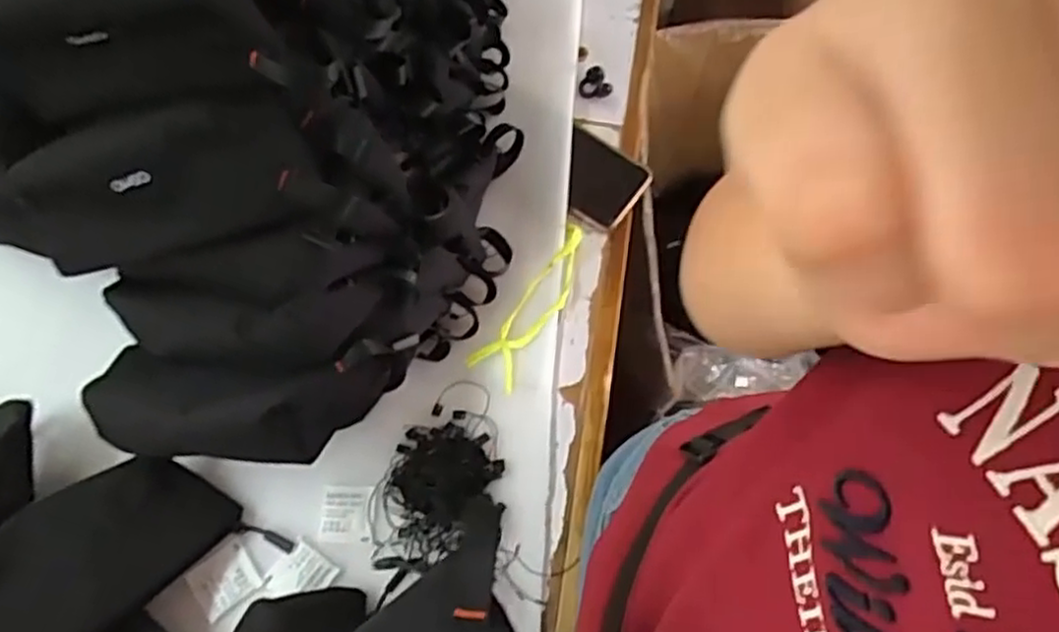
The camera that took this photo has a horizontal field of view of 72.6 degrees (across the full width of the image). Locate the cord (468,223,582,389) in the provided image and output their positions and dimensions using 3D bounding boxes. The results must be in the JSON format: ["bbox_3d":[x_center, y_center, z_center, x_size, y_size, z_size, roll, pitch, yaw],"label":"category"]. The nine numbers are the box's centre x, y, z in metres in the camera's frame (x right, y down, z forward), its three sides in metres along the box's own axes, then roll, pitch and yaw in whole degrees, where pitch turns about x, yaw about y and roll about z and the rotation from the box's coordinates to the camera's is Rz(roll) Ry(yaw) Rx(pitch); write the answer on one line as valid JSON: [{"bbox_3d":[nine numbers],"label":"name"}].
[{"bbox_3d":[0.010,-0.012,0.586,0.040,0.024,0.149,33,69,11],"label":"cord"}]

